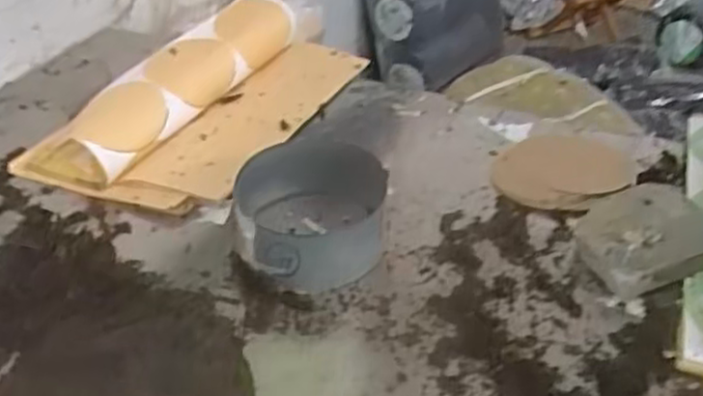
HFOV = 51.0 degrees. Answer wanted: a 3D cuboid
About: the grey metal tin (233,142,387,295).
[{"bbox_3d":[-0.056,0.025,0.918,0.186,0.082,0.179,-3,37,2],"label":"grey metal tin"}]

